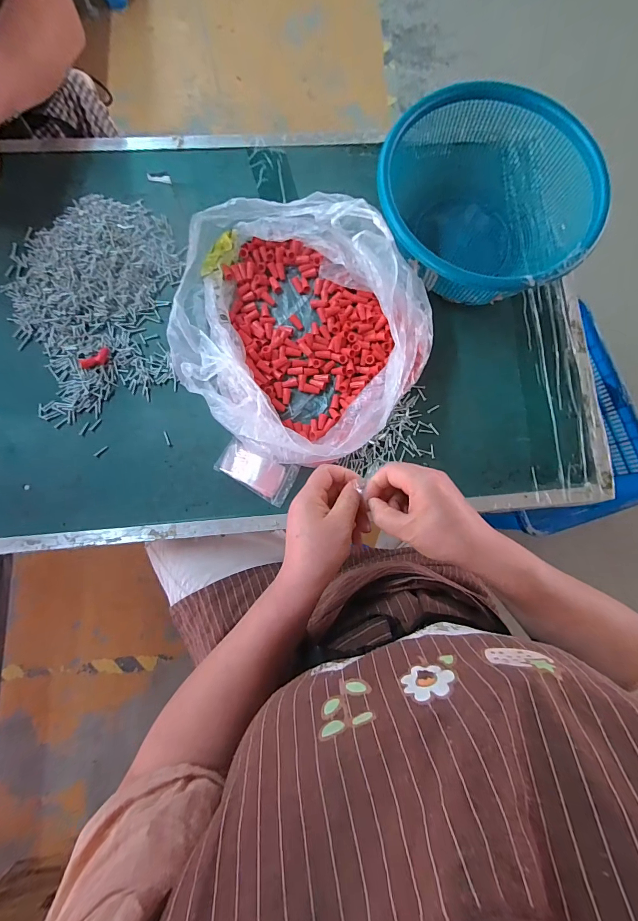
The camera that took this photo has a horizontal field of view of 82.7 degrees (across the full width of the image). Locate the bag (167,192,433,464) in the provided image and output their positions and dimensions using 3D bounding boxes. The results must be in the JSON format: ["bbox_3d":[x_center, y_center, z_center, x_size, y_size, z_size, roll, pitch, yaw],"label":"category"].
[{"bbox_3d":[-0.032,-0.182,0.479,0.313,0.091,0.350,-43,85,-9],"label":"bag"}]

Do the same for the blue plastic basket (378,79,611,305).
[{"bbox_3d":[0.222,-0.345,0.500,0.274,0.116,0.264,1,80,-3],"label":"blue plastic basket"}]

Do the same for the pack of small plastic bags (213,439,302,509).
[{"bbox_3d":[-0.083,0.013,0.481,0.100,0.015,0.056,28,80,2],"label":"pack of small plastic bags"}]

